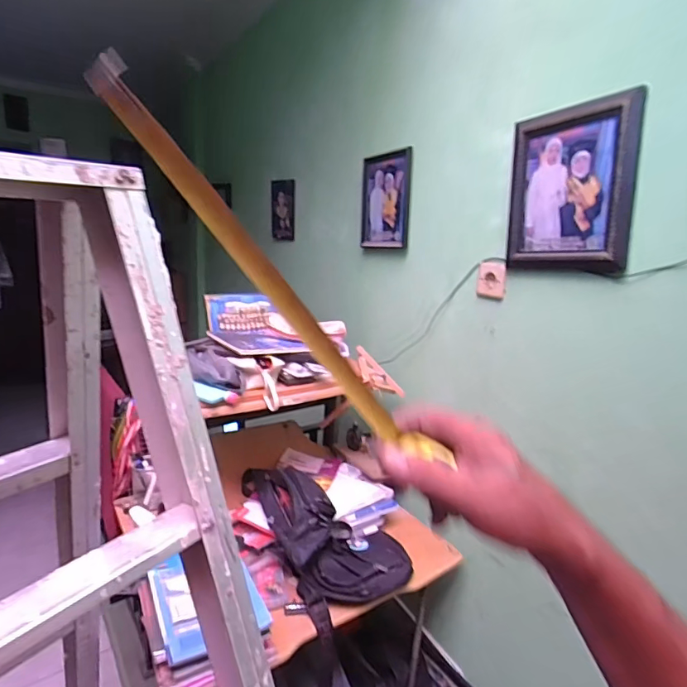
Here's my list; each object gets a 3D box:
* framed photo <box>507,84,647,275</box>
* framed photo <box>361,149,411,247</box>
[{"bbox_3d":[0.449,-0.300,0.923,0.044,0.307,0.270,-7,13,-28],"label":"framed photo"},{"bbox_3d":[0.127,-0.435,1.429,0.020,0.275,0.229,-6,16,-30],"label":"framed photo"}]

